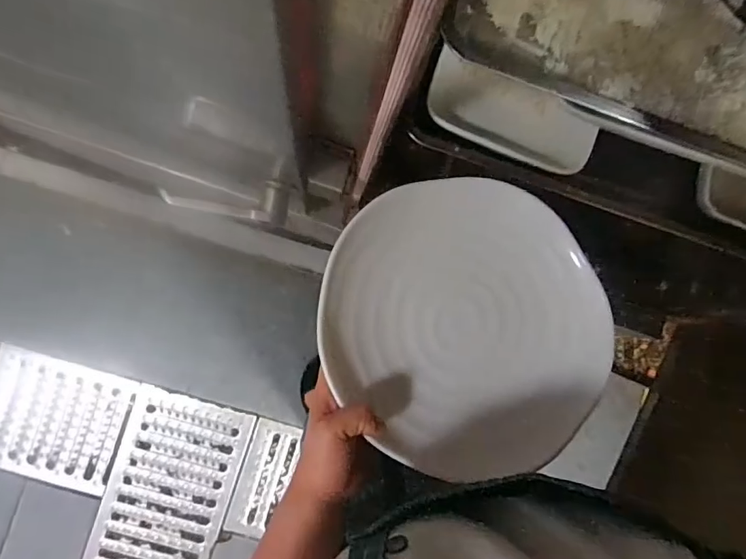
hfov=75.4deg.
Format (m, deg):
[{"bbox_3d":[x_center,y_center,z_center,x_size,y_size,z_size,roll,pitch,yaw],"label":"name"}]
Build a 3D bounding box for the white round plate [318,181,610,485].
[{"bbox_3d":[0.077,0.037,0.416,0.236,0.031,0.245,1,79,-7],"label":"white round plate"}]

